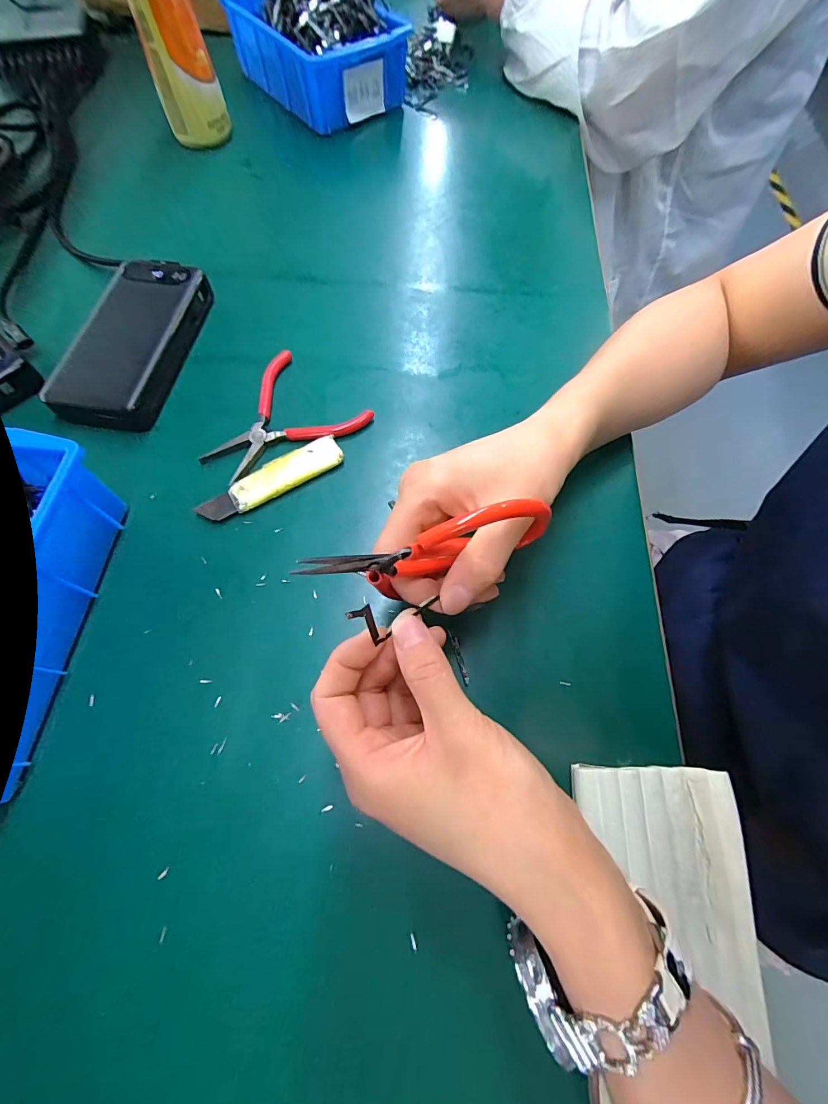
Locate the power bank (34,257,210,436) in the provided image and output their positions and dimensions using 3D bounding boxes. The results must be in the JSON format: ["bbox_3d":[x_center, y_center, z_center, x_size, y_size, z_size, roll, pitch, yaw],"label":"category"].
[{"bbox_3d":[-0.217,-0.165,0.332,0.071,0.024,0.149,9,67,2],"label":"power bank"}]

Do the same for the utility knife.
[{"bbox_3d":[-0.099,-0.051,0.299,0.103,0.009,0.024,-30,71,-13],"label":"utility knife"}]

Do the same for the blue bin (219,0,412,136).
[{"bbox_3d":[-0.108,-0.577,0.480,0.133,0.068,0.198,-35,72,-15],"label":"blue bin"}]

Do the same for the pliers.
[{"bbox_3d":[-0.108,-0.107,0.324,0.121,0.007,0.093,-31,71,-14],"label":"pliers"}]

